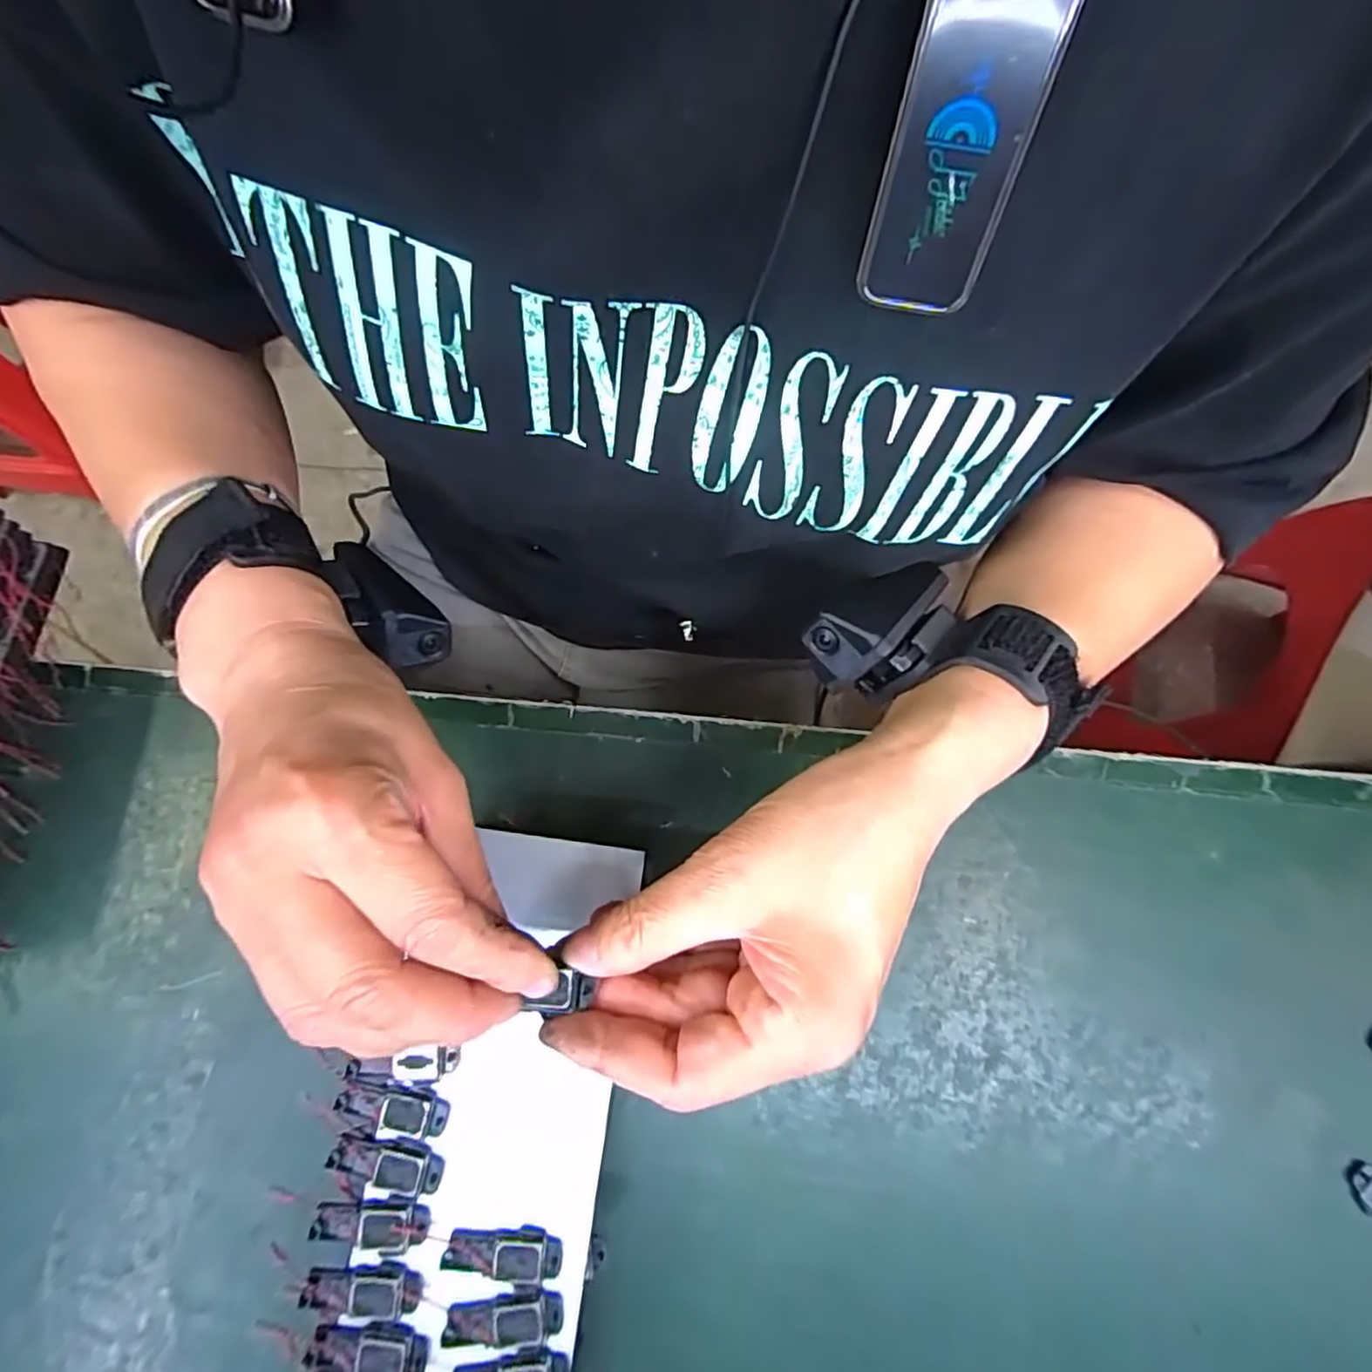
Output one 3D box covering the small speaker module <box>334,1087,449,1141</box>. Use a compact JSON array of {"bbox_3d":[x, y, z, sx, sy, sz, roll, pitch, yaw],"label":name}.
[{"bbox_3d":[-0.105,0.151,0.241,0.039,0.004,0.016,-2,79,1],"label":"small speaker module"}]

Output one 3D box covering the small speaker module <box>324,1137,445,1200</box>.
[{"bbox_3d":[-0.106,0.169,0.237,0.040,0.004,0.018,0,79,1],"label":"small speaker module"}]

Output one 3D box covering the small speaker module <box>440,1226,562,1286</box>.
[{"bbox_3d":[-0.063,0.194,0.232,0.040,0.006,0.014,2,79,2],"label":"small speaker module"}]

